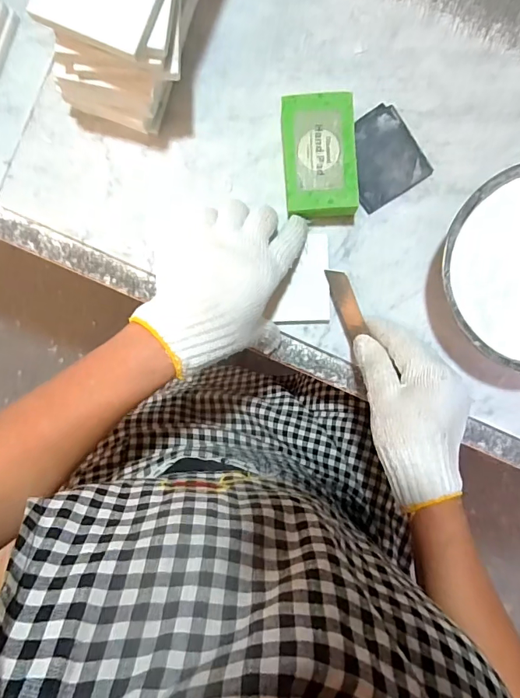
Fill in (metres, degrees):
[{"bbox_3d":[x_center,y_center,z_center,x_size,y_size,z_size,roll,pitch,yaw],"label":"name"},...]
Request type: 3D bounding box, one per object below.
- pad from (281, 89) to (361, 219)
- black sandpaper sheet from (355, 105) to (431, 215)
[{"bbox_3d":[0.049,-0.159,0.372,0.057,0.034,0.094,-4,91,-1],"label":"pad"},{"bbox_3d":[0.106,-0.170,0.388,0.066,0.007,0.075,-32,91,-1],"label":"black sandpaper sheet"}]

